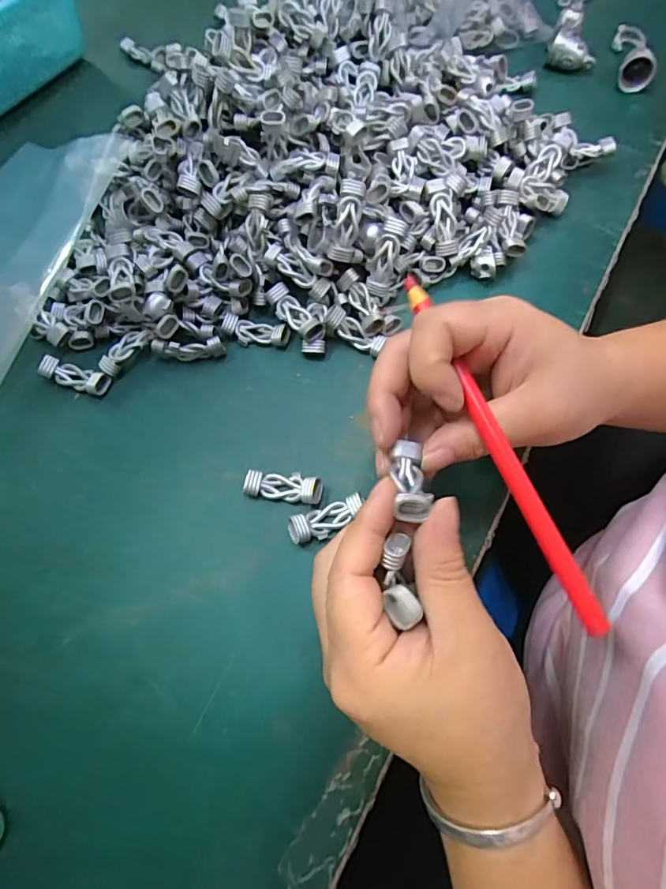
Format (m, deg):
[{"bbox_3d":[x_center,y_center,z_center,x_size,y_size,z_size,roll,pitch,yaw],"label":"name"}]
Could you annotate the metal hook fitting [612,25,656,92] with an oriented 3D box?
[{"bbox_3d":[0.245,-0.319,0.392,0.024,0.024,0.060,5,69,5],"label":"metal hook fitting"}]

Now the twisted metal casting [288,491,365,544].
[{"bbox_3d":[-0.003,0.042,0.270,0.043,0.011,0.017,-19,69,-4],"label":"twisted metal casting"}]

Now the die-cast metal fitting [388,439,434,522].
[{"bbox_3d":[0.034,0.015,0.205,0.015,0.012,0.041,4,30,5],"label":"die-cast metal fitting"}]

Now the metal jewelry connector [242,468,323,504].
[{"bbox_3d":[-0.028,0.024,0.279,0.045,0.012,0.016,9,69,6],"label":"metal jewelry connector"}]

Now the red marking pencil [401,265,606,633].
[{"bbox_3d":[0.069,-0.002,0.206,0.008,0.009,0.167,-22,76,-6],"label":"red marking pencil"}]

